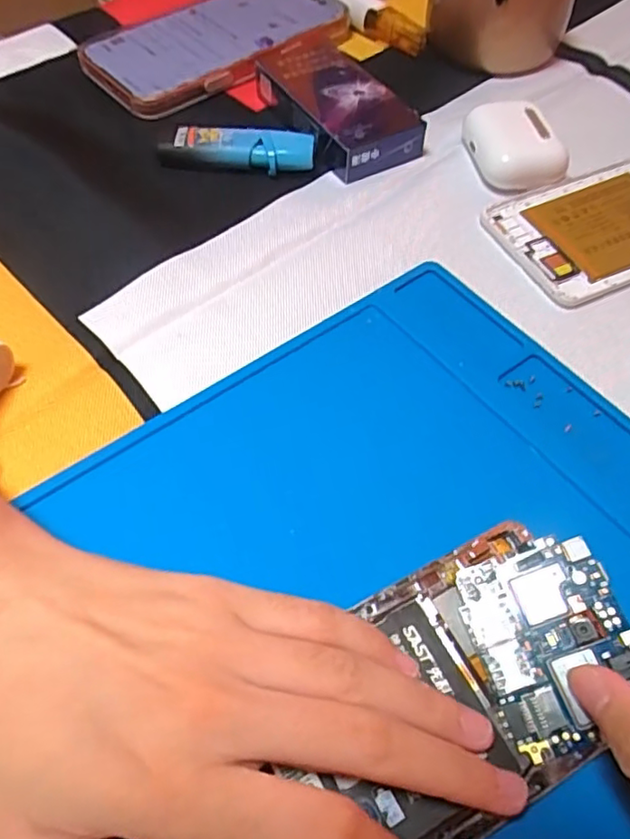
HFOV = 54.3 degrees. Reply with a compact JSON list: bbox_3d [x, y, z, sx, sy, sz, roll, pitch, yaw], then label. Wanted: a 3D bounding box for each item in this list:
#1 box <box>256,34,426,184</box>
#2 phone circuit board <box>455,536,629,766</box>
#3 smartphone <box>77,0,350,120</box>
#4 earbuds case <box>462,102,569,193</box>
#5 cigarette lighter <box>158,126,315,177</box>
[{"bbox_3d":[0.013,-0.175,0.344,0.048,0.027,0.095,-27,62,-17],"label":"box"},{"bbox_3d":[0.072,0.067,0.188,0.044,0.004,0.056,-21,65,6],"label":"phone circuit board"},{"bbox_3d":[-0.062,-0.240,0.388,0.161,0.015,0.085,-33,64,-20],"label":"smartphone"},{"bbox_3d":[0.105,-0.147,0.330,0.040,0.022,0.057,-14,59,-10],"label":"earbuds case"},{"bbox_3d":[-0.041,-0.144,0.329,0.080,0.017,0.020,6,58,3],"label":"cigarette lighter"}]

